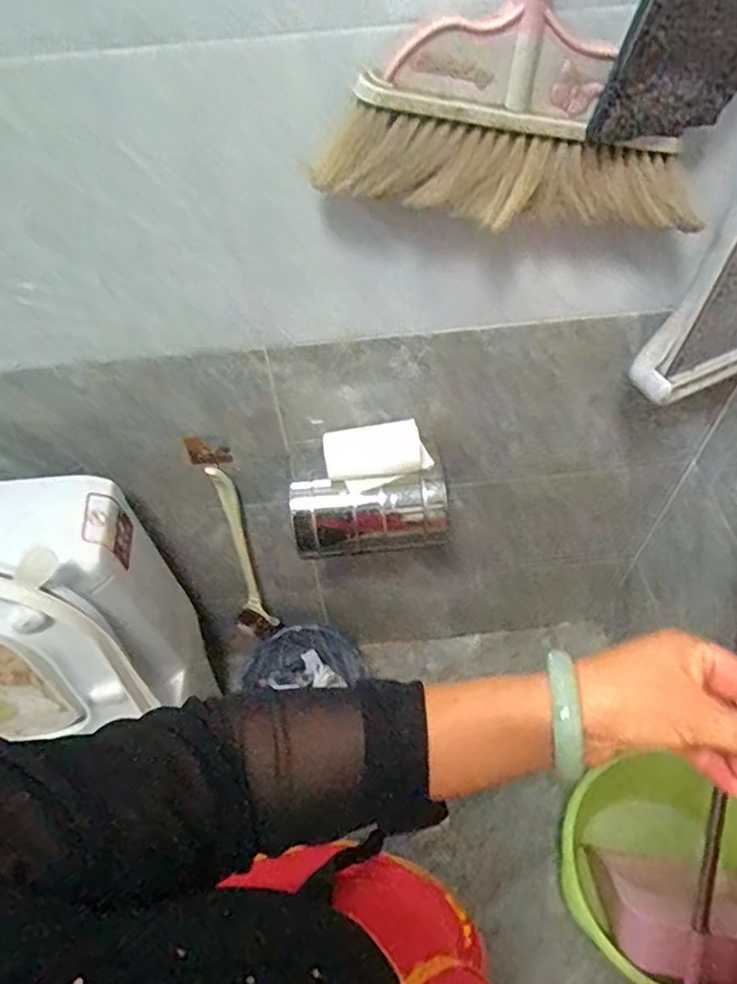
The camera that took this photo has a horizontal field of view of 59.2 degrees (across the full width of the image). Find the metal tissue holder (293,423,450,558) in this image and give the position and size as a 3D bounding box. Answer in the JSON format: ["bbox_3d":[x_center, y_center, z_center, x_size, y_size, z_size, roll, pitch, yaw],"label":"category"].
[{"bbox_3d":[-0.001,-0.005,0.859,0.204,0.133,0.116,-4,55,0],"label":"metal tissue holder"}]

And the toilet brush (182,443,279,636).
[{"bbox_3d":[-0.209,0.103,1.038,0.065,0.488,0.076,-1,55,2],"label":"toilet brush"}]

